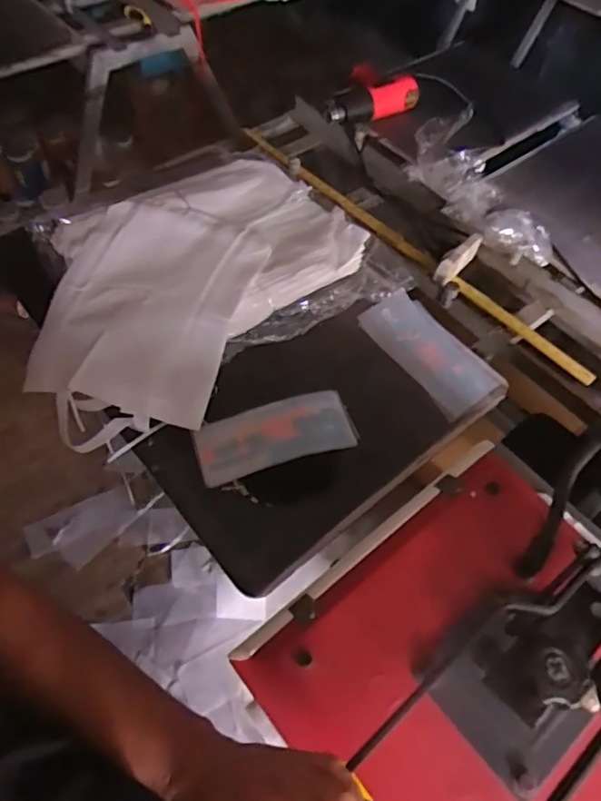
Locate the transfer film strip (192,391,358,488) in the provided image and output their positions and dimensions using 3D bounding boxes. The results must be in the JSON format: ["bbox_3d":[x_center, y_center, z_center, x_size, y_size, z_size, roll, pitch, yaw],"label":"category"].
[{"bbox_3d":[-0.039,0.052,0.854,0.240,0.015,0.104,-16,59,-14],"label":"transfer film strip"}]

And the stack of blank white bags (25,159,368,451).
[{"bbox_3d":[-0.201,-0.208,0.962,0.416,0.092,0.625,34,61,17],"label":"stack of blank white bags"}]

